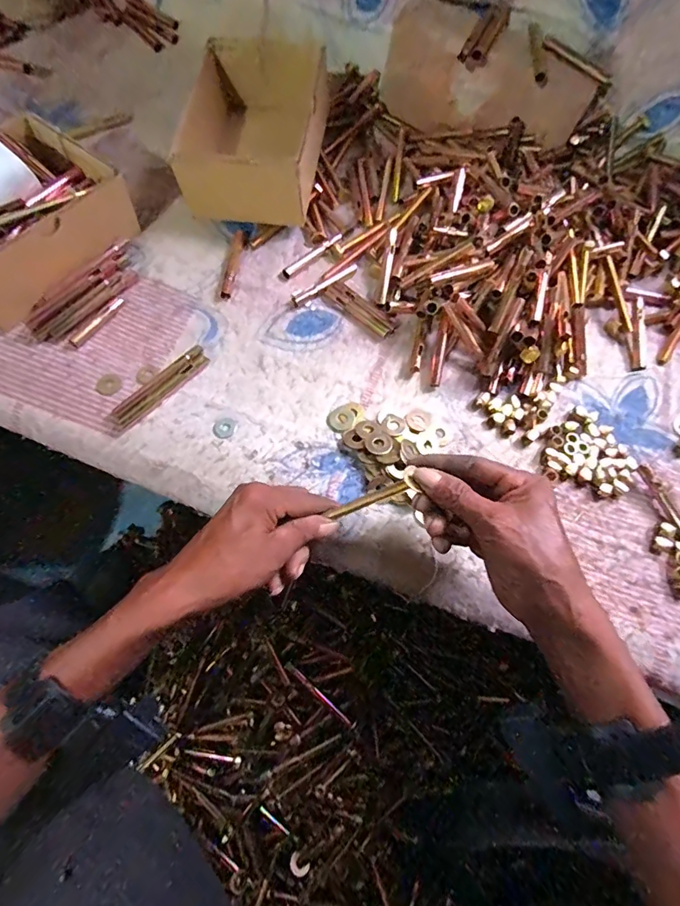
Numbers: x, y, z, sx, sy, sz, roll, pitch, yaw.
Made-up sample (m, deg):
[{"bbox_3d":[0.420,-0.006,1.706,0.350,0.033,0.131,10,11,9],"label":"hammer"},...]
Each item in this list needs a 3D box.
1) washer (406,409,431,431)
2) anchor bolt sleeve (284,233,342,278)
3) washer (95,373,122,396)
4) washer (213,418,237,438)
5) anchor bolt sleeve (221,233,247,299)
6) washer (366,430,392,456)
[{"bbox_3d":[0.077,-0.032,0.441,0.024,0.005,0.026,1,70,-2],"label":"washer"},{"bbox_3d":[-0.030,-0.220,0.499,0.084,0.006,0.011,-41,76,-16],"label":"anchor bolt sleeve"},{"bbox_3d":[-0.219,-0.065,0.428,0.020,0.005,0.023,32,71,9],"label":"washer"},{"bbox_3d":[-0.108,-0.024,0.421,0.020,0.004,0.021,1,70,-2],"label":"washer"},{"bbox_3d":[-0.115,-0.204,0.485,0.013,0.008,0.086,8,69,1],"label":"anchor bolt sleeve"},{"bbox_3d":[0.037,-0.009,0.419,0.023,0.004,0.027,12,54,8],"label":"washer"}]

